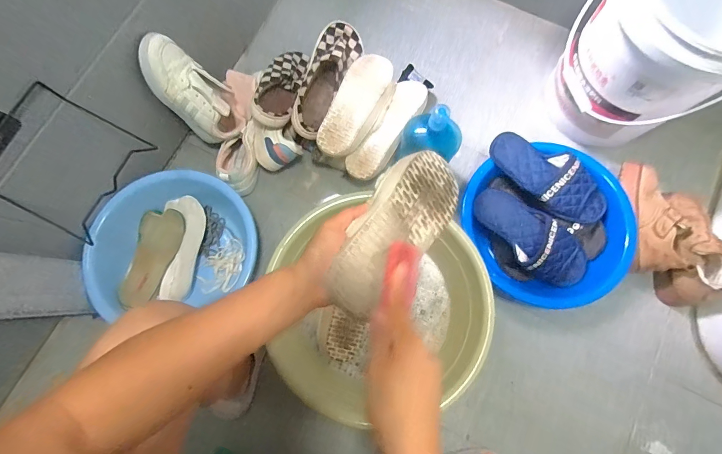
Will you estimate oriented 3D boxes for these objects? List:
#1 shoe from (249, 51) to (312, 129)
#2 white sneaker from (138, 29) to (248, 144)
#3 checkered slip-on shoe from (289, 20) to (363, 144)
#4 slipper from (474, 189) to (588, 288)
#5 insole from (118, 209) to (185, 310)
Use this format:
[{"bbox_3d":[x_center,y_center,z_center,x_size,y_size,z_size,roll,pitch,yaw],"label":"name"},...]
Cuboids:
[{"bbox_3d":[-0.176,-0.325,0.826,0.088,0.074,0.262,11,58,2],"label":"shoe"},{"bbox_3d":[-0.332,-0.269,0.720,0.083,0.230,0.110,30,77,38],"label":"white sneaker"},{"bbox_3d":[-0.083,-0.326,0.778,0.092,0.073,0.275,24,78,5],"label":"checkered slip-on shoe"},{"bbox_3d":[0.353,0.024,0.744,0.266,0.048,0.121,31,79,6],"label":"slipper"},{"bbox_3d":[-0.463,0.066,0.787,0.092,0.026,0.216,16,78,3],"label":"insole"}]

